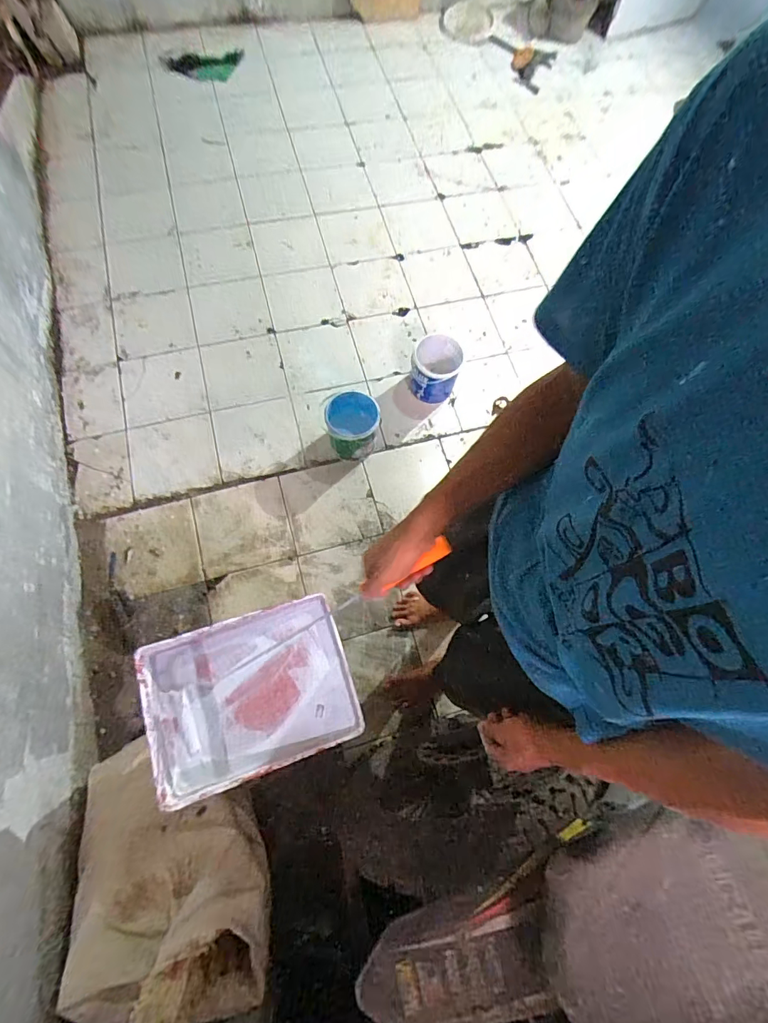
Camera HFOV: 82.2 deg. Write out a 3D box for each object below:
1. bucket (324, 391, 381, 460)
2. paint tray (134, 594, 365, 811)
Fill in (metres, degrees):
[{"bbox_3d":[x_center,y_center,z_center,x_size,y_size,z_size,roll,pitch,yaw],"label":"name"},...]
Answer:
[{"bbox_3d":[-0.102,-0.289,1.511,0.173,0.212,0.159,1,70,-3],"label":"bucket"},{"bbox_3d":[-0.246,0.335,0.819,0.356,0.067,0.276,-16,72,-9],"label":"paint tray"}]

